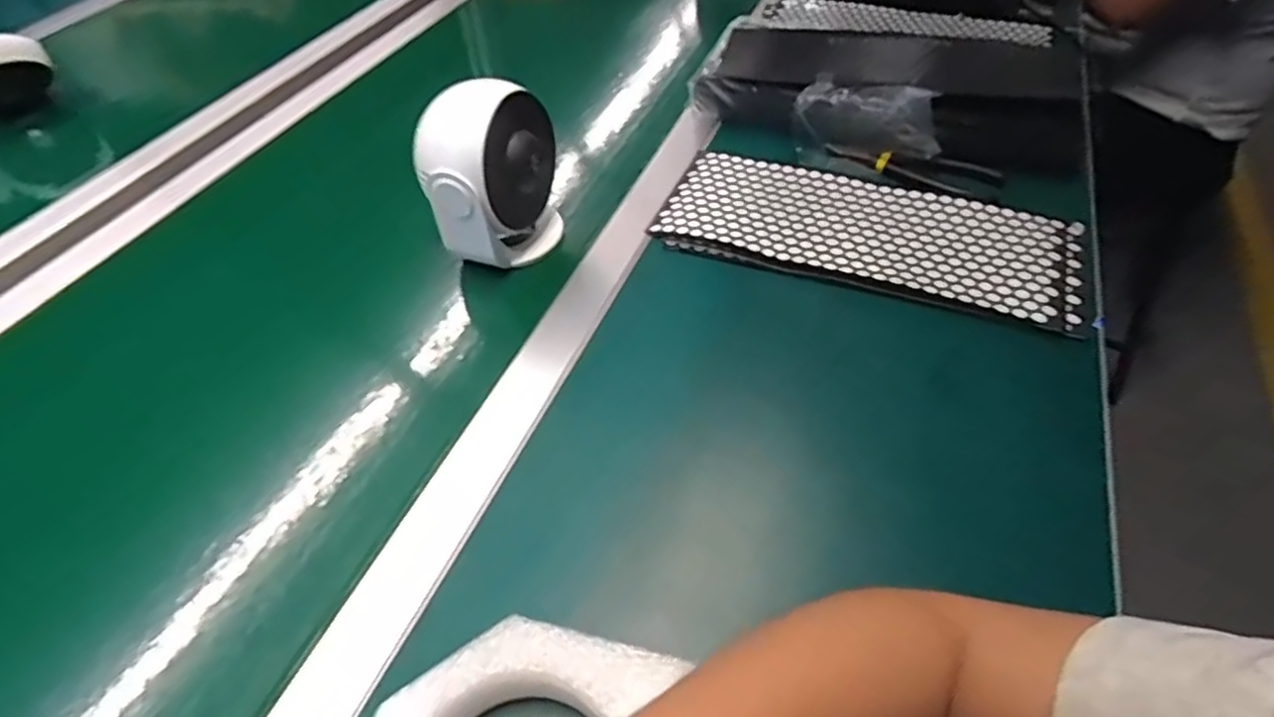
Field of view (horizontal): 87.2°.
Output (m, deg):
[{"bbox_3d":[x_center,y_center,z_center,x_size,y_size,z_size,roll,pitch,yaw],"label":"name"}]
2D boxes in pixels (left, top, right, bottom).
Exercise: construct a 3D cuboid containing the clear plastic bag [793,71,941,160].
[{"bbox_3d":[0.211,-0.217,0.611,0.125,0.066,0.023,16,51,19],"label":"clear plastic bag"}]

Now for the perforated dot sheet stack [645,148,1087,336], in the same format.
[{"bbox_3d":[0.188,-0.110,0.558,0.330,0.015,0.138,13,50,17],"label":"perforated dot sheet stack"}]

